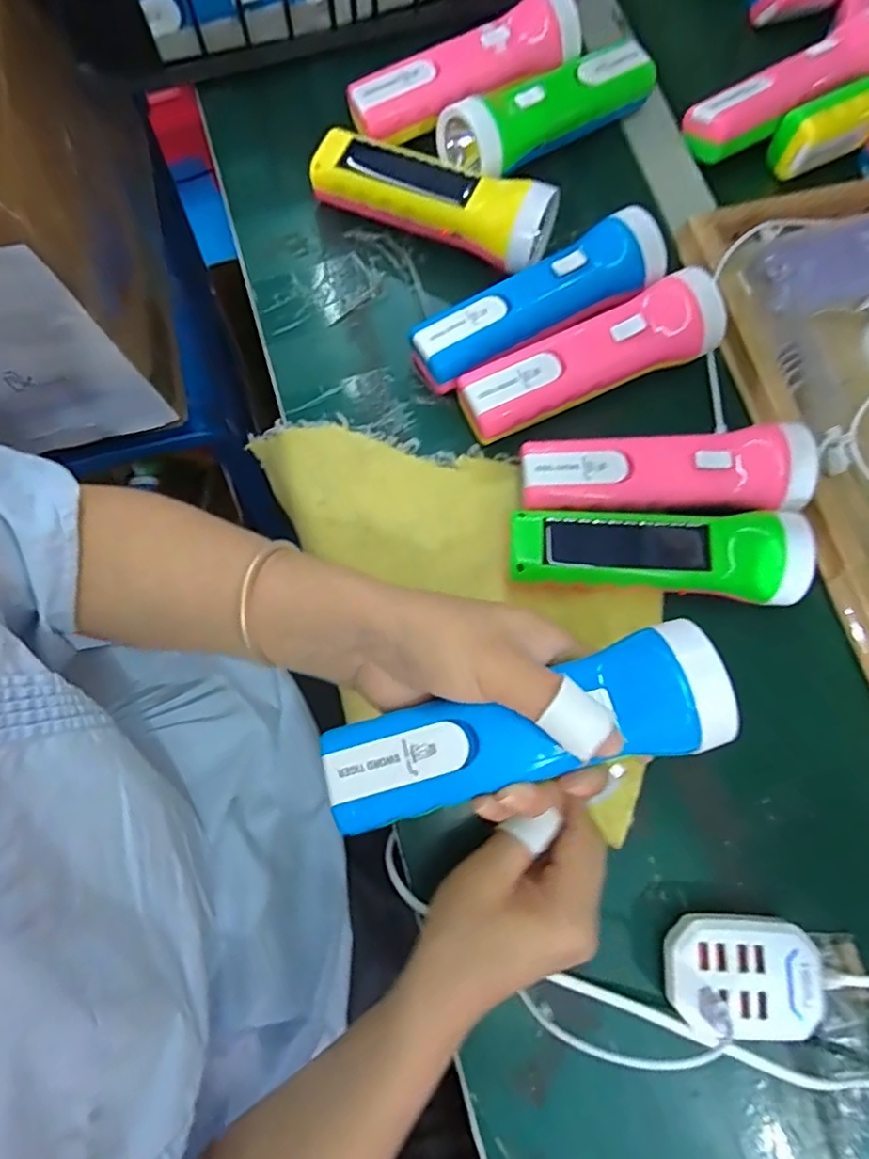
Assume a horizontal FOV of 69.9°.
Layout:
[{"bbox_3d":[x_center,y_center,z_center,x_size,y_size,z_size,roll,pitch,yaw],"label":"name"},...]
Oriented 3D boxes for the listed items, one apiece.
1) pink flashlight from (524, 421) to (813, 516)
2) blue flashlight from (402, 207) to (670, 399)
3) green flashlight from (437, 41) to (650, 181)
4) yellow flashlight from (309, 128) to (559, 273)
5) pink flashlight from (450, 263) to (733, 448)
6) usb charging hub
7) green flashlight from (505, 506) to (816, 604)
[{"bbox_3d":[0.132,-0.060,0.367,0.161,0.041,0.049,-2,77,-2],"label":"pink flashlight"},{"bbox_3d":[0.065,-0.173,0.396,0.165,0.047,0.046,-25,79,-7],"label":"blue flashlight"},{"bbox_3d":[0.080,-0.325,0.424,0.159,0.042,0.046,-32,80,-11],"label":"green flashlight"},{"bbox_3d":[-0.001,-0.252,0.411,0.162,0.050,0.041,27,76,3],"label":"yellow flashlight"},{"bbox_3d":[0.095,-0.139,0.388,0.168,0.040,0.050,-21,78,-6],"label":"pink flashlight"},{"bbox_3d":[0.158,0.201,0.320,0.081,0.028,0.053,3,76,-3],"label":"usb charging hub"},{"bbox_3d":[0.125,-0.013,0.357,0.162,0.043,0.051,1,77,-1],"label":"green flashlight"}]

